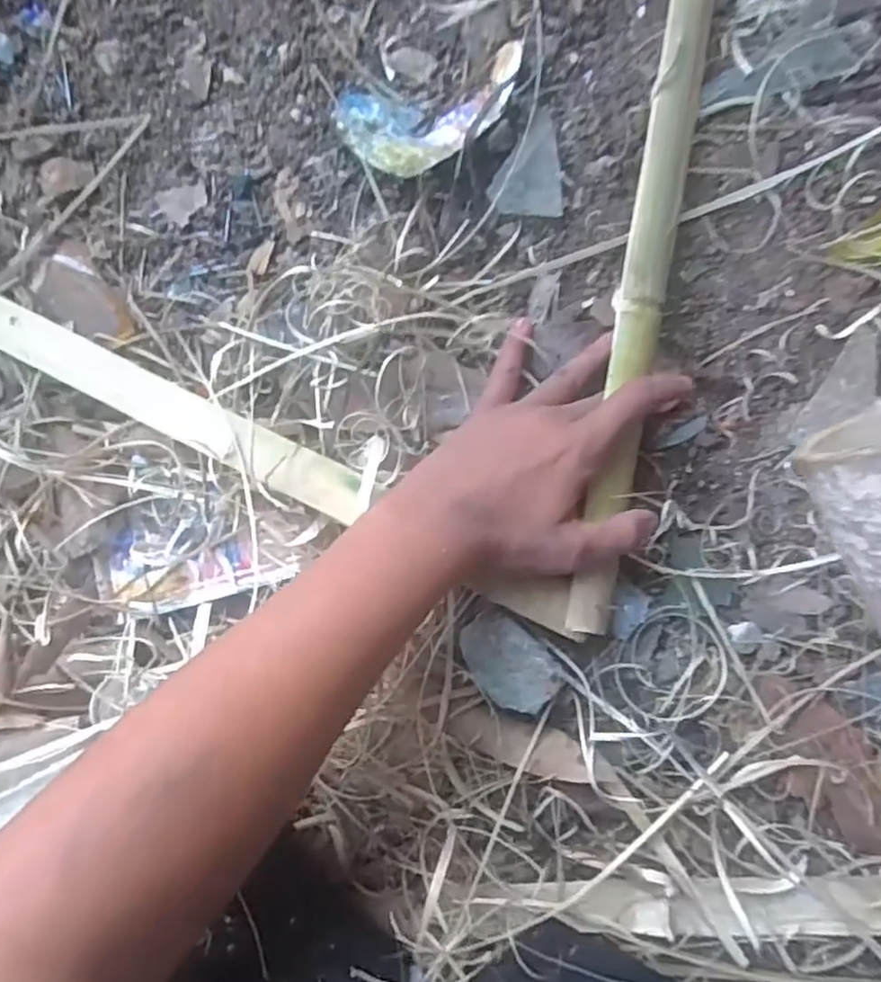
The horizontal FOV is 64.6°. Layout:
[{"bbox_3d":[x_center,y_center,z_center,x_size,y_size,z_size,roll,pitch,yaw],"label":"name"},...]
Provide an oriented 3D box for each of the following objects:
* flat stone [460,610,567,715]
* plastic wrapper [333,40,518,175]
[{"bbox_3d":[0.036,0.091,0.370,0.055,0.016,0.038,39,83,4],"label":"flat stone"},{"bbox_3d":[0.000,-0.216,0.402,0.110,0.018,0.067,-16,83,-3],"label":"plastic wrapper"}]

